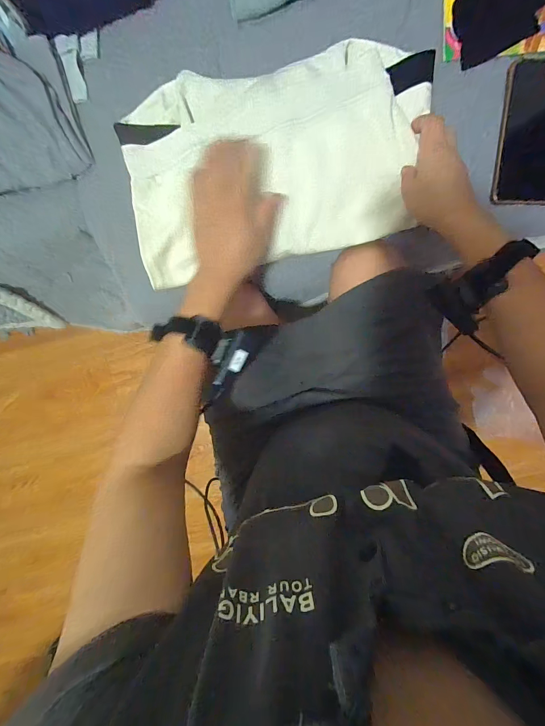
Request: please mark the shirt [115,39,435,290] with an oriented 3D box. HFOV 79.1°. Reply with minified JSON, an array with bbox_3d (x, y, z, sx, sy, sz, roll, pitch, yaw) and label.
[{"bbox_3d":[0.005,-0.261,0.427,0.390,0.027,0.239,-10,95,6],"label":"shirt"}]

